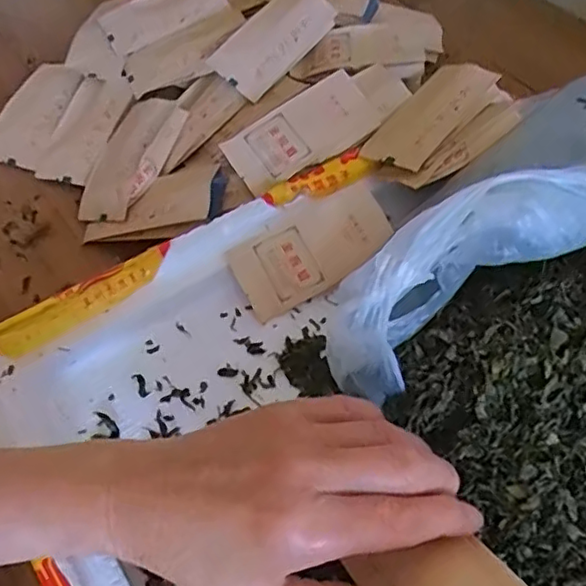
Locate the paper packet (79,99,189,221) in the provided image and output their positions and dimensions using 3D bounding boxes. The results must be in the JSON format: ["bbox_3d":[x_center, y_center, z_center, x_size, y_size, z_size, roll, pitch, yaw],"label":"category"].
[{"bbox_3d":[-0.123,-0.103,0.459,0.056,0.013,0.107,12,71,25],"label":"paper packet"}]

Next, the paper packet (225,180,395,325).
[{"bbox_3d":[0.015,-0.030,0.404,0.111,0.012,0.052,-32,86,-14],"label":"paper packet"}]

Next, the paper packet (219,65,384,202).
[{"bbox_3d":[0.008,-0.115,0.436,0.108,0.012,0.053,-34,80,-7],"label":"paper packet"}]

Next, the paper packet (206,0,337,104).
[{"bbox_3d":[-0.013,-0.206,0.490,0.052,0.011,0.106,44,79,0],"label":"paper packet"}]

